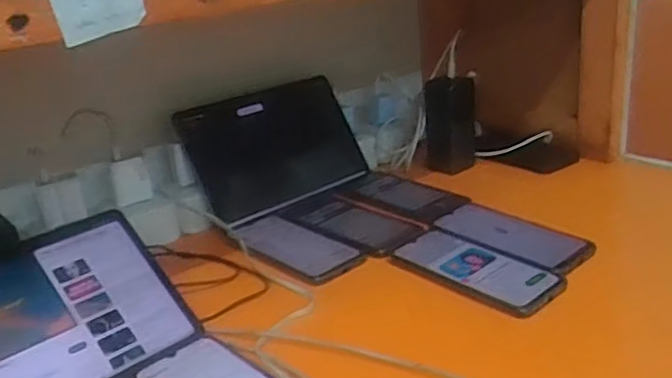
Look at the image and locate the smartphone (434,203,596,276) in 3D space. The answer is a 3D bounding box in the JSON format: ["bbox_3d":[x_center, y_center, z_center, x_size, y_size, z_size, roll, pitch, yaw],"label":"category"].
[{"bbox_3d":[0.192,0.050,0.747,0.075,0.009,0.163,-22,27,-37],"label":"smartphone"}]

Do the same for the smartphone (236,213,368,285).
[{"bbox_3d":[-0.048,0.064,0.770,0.090,0.010,0.167,-24,31,-37],"label":"smartphone"}]

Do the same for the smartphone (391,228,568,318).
[{"bbox_3d":[0.144,0.081,0.695,0.094,0.013,0.172,-23,30,-36],"label":"smartphone"}]

